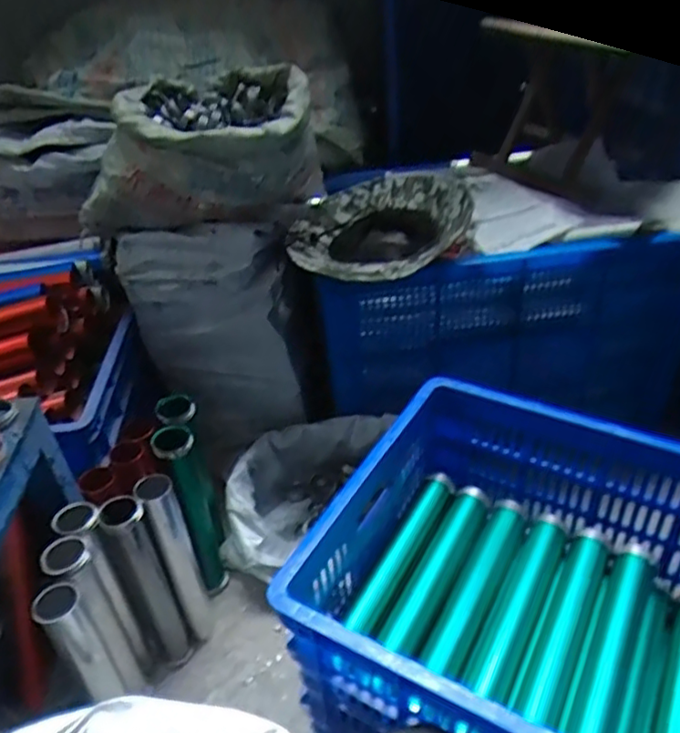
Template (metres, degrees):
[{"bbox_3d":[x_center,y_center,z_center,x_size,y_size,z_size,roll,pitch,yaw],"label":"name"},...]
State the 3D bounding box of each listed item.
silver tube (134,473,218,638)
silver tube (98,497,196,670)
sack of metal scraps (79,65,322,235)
[{"bbox_3d":[-0.250,0.307,0.973,0.059,0.343,0.048,-17,37,-19],"label":"silver tube"},{"bbox_3d":[-0.287,0.341,0.948,0.060,0.357,0.049,-21,39,-23],"label":"silver tube"},{"bbox_3d":[-0.251,-0.427,1.205,0.393,0.205,0.356,3,36,10],"label":"sack of metal scraps"}]

